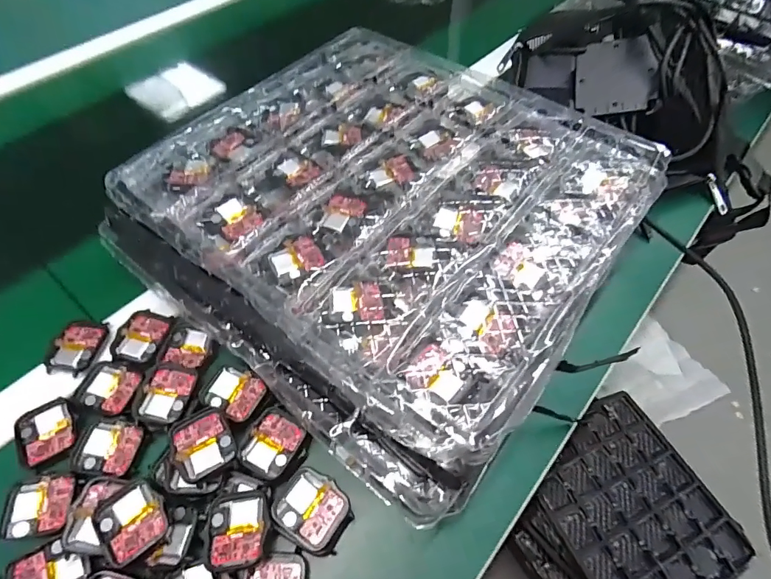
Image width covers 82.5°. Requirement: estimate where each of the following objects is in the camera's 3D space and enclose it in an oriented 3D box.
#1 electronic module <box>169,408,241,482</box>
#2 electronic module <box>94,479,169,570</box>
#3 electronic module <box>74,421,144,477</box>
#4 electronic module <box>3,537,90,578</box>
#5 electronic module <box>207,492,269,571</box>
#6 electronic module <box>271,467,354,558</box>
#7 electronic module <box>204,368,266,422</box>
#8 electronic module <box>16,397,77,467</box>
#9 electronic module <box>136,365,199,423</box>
[{"bbox_3d":[-0.120,0.101,0.291,0.036,0.006,0.041,-28,59,-18],"label":"electronic module"},{"bbox_3d":[-0.158,0.143,0.274,0.037,0.011,0.042,-34,62,-21],"label":"electronic module"},{"bbox_3d":[-0.191,0.110,0.304,0.039,0.005,0.035,7,55,5],"label":"electronic module"},{"bbox_3d":[-0.200,0.169,0.260,0.041,0.011,0.035,-22,58,-15],"label":"electronic module"},{"bbox_3d":[-0.091,0.147,0.271,0.038,0.009,0.042,-11,56,-7],"label":"electronic module"},{"bbox_3d":[-0.047,0.140,0.279,0.047,0.009,0.040,29,60,19],"label":"electronic module"},{"bbox_3d":[-0.110,0.075,0.318,0.038,0.007,0.033,21,58,15],"label":"electronic module"},{"bbox_3d":[-0.238,0.098,0.310,0.034,0.004,0.042,-30,60,-19],"label":"electronic module"},{"bbox_3d":[-0.157,0.074,0.319,0.039,0.006,0.043,2,55,2],"label":"electronic module"}]

